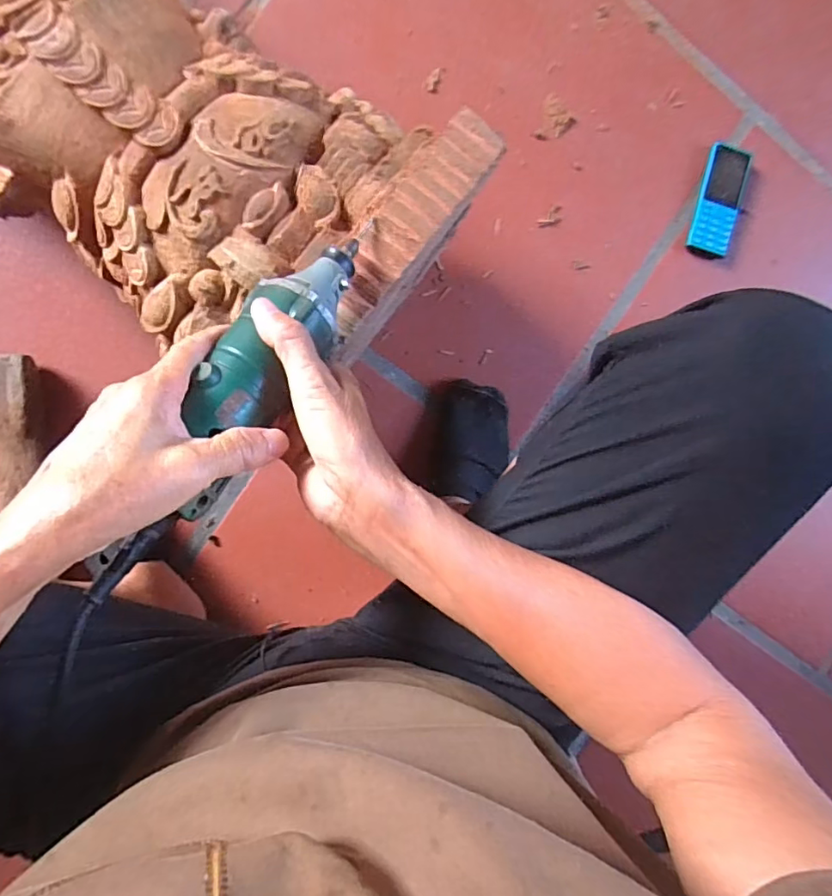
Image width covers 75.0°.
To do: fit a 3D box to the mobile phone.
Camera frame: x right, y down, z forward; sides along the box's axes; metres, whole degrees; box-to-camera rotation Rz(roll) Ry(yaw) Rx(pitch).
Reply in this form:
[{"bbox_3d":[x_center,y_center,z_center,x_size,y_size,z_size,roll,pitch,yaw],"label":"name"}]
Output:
[{"bbox_3d":[0.367,-0.300,0.657,0.058,0.015,0.128,8,92,-9],"label":"mobile phone"}]

